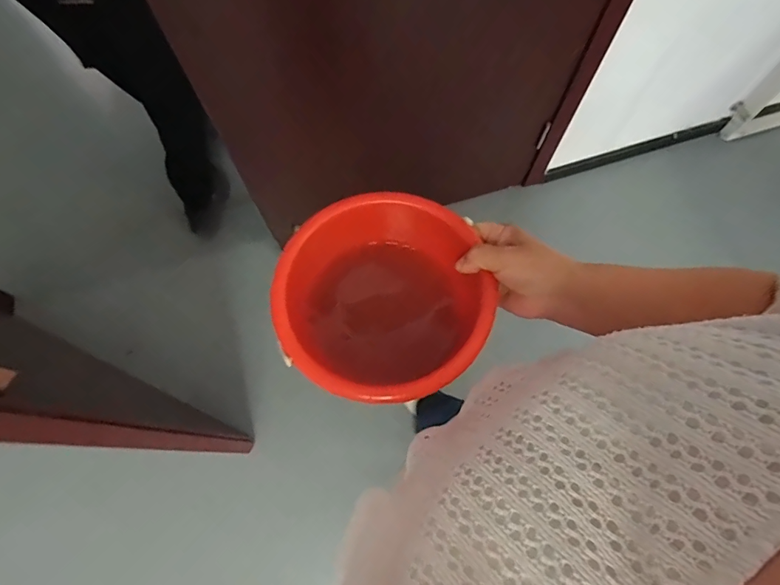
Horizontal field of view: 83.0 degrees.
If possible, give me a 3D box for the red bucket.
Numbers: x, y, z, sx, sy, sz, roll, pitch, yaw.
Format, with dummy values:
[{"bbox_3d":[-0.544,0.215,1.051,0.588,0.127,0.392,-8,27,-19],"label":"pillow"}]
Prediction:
[{"bbox_3d":[-0.007,0.016,0.442,0.168,0.125,0.191,30,72,11],"label":"red bucket"}]

